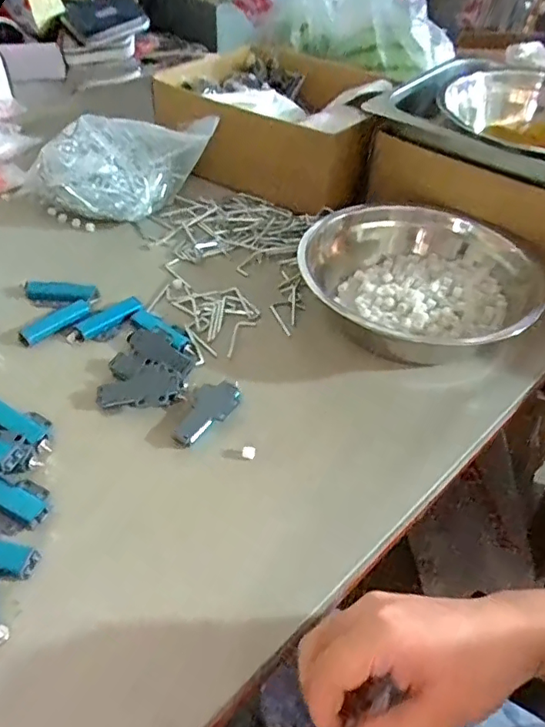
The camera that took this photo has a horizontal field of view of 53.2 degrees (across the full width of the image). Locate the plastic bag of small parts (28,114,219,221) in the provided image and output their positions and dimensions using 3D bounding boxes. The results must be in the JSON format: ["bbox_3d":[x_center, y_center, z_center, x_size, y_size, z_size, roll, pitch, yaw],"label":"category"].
[{"bbox_3d":[-0.208,-0.265,0.738,0.248,0.096,0.128,-9,46,-11],"label":"plastic bag of small parts"}]

